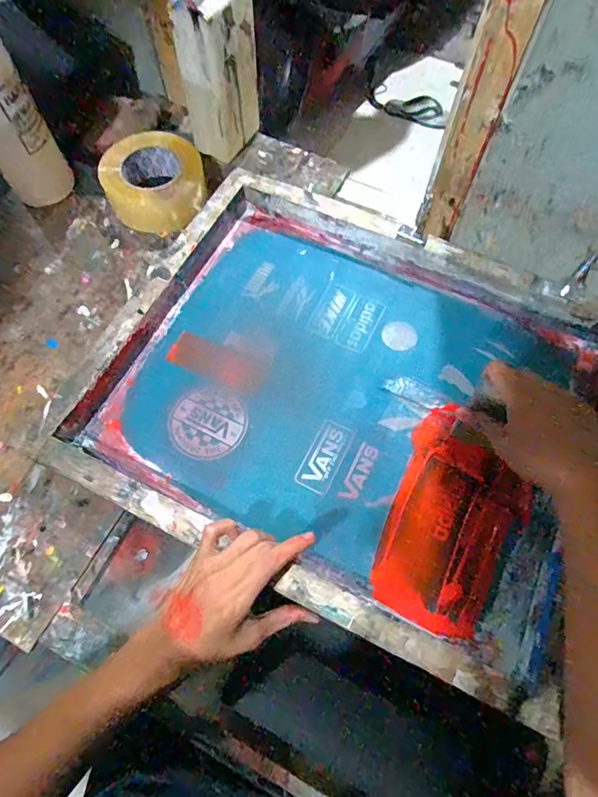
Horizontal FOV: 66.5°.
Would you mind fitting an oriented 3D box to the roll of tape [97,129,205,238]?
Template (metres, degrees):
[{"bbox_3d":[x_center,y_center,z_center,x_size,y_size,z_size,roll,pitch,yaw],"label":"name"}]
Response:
[{"bbox_3d":[-0.196,-0.295,0.627,0.126,0.066,0.126,0,66,1],"label":"roll of tape"}]

